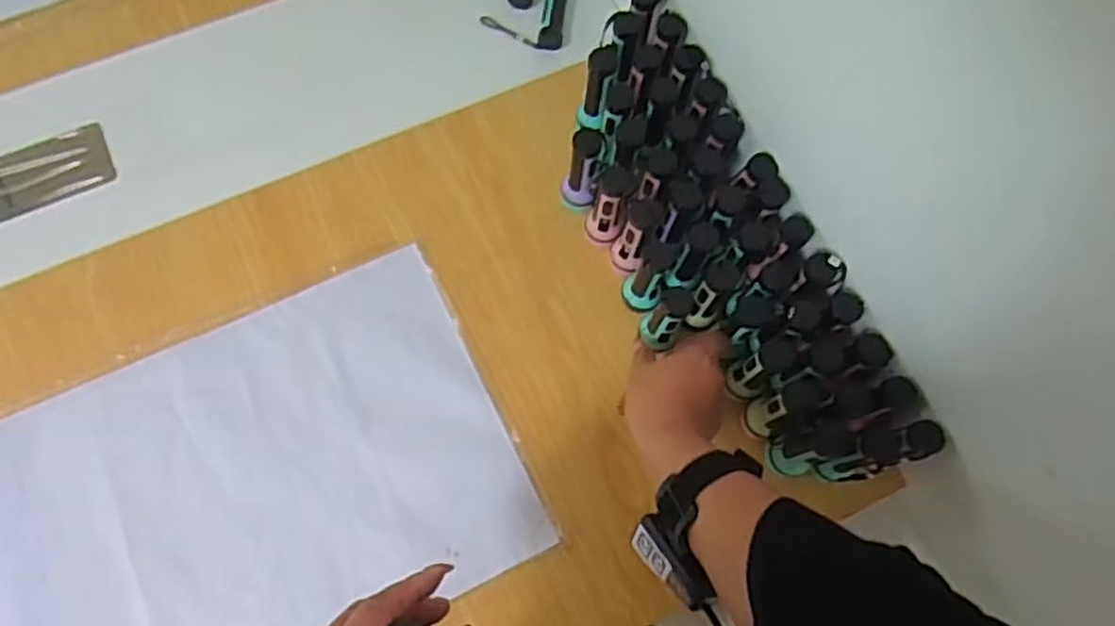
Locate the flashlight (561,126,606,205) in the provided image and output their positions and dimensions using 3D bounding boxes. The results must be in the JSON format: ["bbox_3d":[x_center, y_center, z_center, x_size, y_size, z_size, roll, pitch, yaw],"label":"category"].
[{"bbox_3d":[0.021,-0.127,0.660,0.032,0.101,0.033,13,74,2],"label":"flashlight"}]

